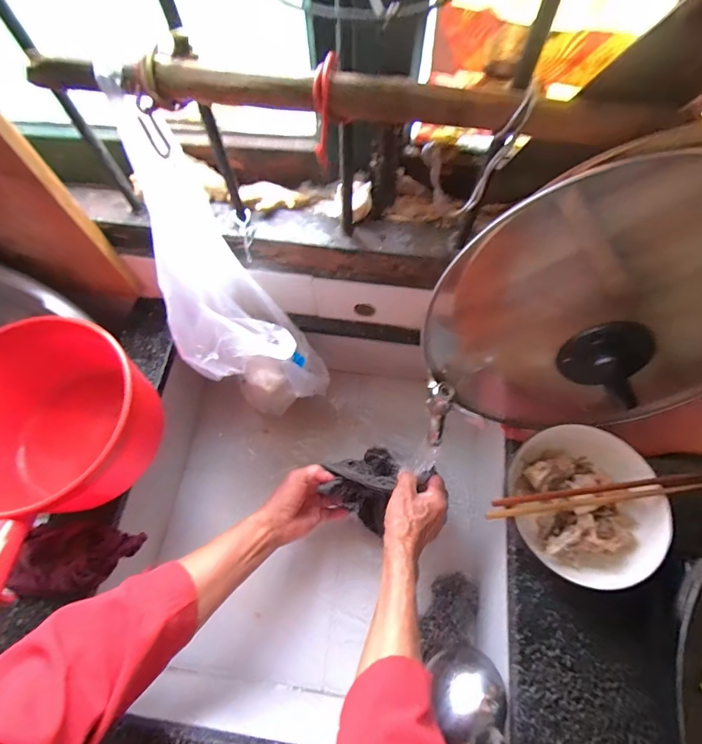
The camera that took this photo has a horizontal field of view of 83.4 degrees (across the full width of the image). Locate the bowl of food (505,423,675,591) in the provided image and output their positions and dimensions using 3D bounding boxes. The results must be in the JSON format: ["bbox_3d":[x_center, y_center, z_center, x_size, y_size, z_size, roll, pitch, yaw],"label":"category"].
[{"bbox_3d":[0.245,0.140,0.427,0.144,0.061,0.156,0,68,1],"label":"bowl of food"}]

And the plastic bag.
[{"bbox_3d":[-0.137,-0.058,0.437,0.184,0.327,0.118,32,72,13],"label":"plastic bag"}]

